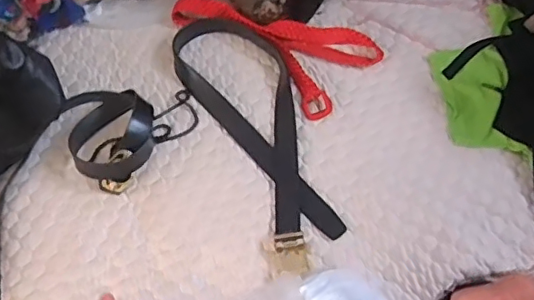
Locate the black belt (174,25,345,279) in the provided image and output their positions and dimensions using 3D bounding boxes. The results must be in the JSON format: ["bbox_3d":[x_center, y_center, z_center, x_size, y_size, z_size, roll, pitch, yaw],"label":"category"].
[{"bbox_3d":[-0.009,-0.037,0.811,0.144,0.023,0.422,-23,62,-10],"label":"black belt"}]

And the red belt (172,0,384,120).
[{"bbox_3d":[0.013,-0.186,0.871,0.299,0.029,0.157,38,69,21],"label":"red belt"}]

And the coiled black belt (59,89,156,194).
[{"bbox_3d":[-0.212,-0.020,0.790,0.120,0.064,0.129,-1,61,2],"label":"coiled black belt"}]

